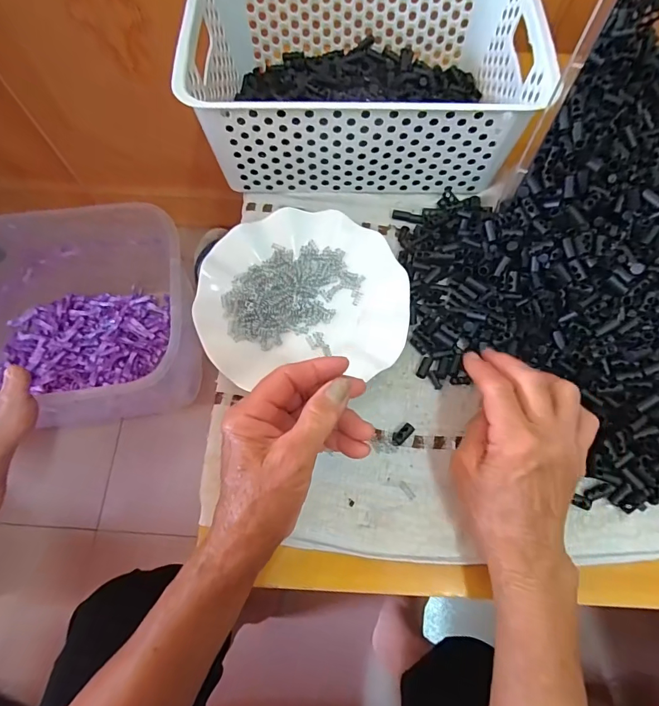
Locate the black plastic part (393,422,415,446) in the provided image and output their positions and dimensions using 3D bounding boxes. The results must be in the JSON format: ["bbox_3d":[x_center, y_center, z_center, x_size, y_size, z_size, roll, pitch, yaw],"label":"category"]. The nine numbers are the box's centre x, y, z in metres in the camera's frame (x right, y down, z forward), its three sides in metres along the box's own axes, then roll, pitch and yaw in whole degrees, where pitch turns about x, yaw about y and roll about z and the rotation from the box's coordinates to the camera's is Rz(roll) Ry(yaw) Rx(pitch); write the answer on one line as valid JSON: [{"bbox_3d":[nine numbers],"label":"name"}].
[{"bbox_3d":[0.060,0.066,0.340,0.020,0.007,0.010,-44,76,-1],"label":"black plastic part"}]

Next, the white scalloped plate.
[{"bbox_3d":[-0.023,-0.054,0.375,0.177,0.021,0.160,-3,70,-1],"label":"white scalloped plate"}]

